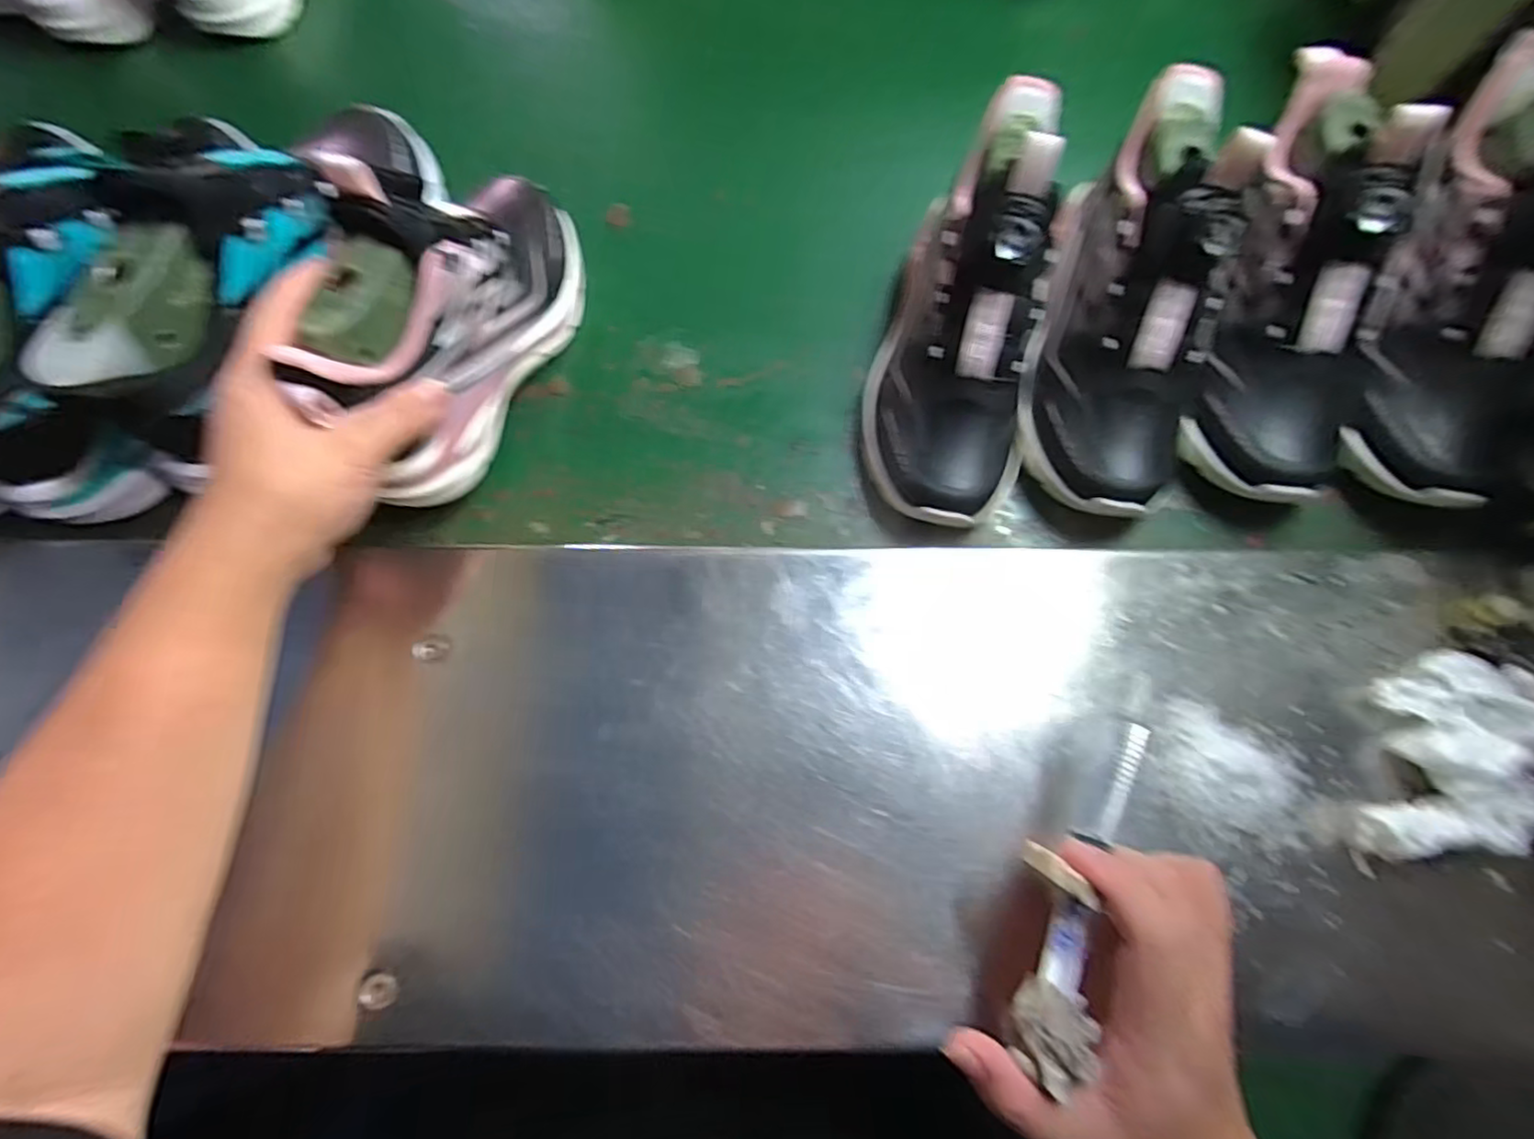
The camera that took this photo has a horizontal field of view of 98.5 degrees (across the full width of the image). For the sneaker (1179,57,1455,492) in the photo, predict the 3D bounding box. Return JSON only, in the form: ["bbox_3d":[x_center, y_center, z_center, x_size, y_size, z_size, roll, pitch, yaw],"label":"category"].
[{"bbox_3d":[0.287,-0.162,0.353,0.073,0.129,0.225,6,72,2],"label":"sneaker"}]

